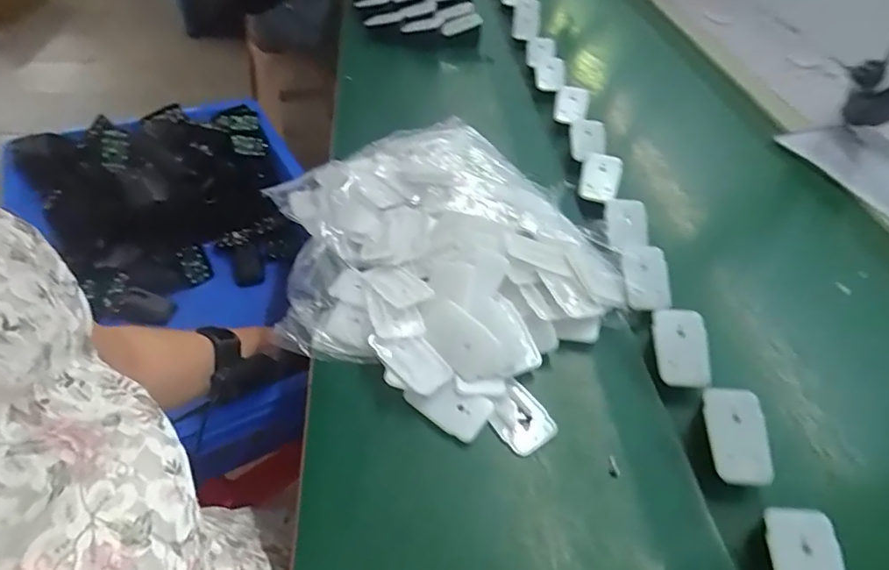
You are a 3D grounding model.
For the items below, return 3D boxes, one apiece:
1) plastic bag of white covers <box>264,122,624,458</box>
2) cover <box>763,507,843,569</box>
[{"bbox_3d":[0.001,-0.040,0.517,0.348,0.077,0.318,30,52,22],"label":"plastic bag of white covers"},{"bbox_3d":[0.236,0.185,0.332,0.039,0.005,0.072,-6,66,21],"label":"cover"}]

